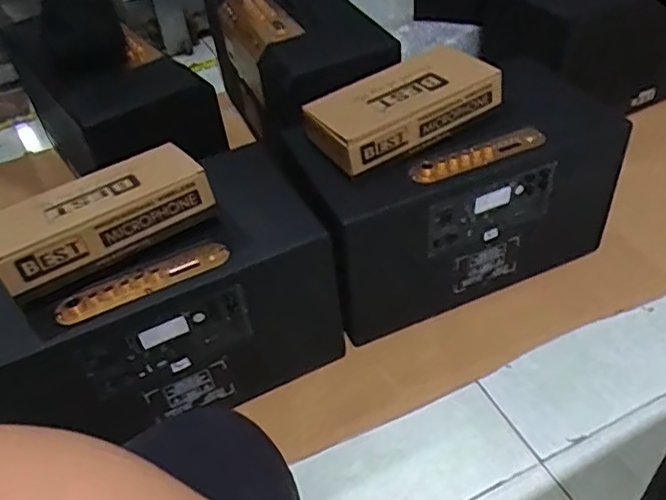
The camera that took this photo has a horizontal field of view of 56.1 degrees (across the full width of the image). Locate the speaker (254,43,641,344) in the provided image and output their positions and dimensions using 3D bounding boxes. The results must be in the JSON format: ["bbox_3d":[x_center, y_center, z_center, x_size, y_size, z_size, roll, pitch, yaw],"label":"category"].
[{"bbox_3d":[0.197,-0.095,1.094,0.518,0.300,0.264,-20,46,-14],"label":"speaker"}]

